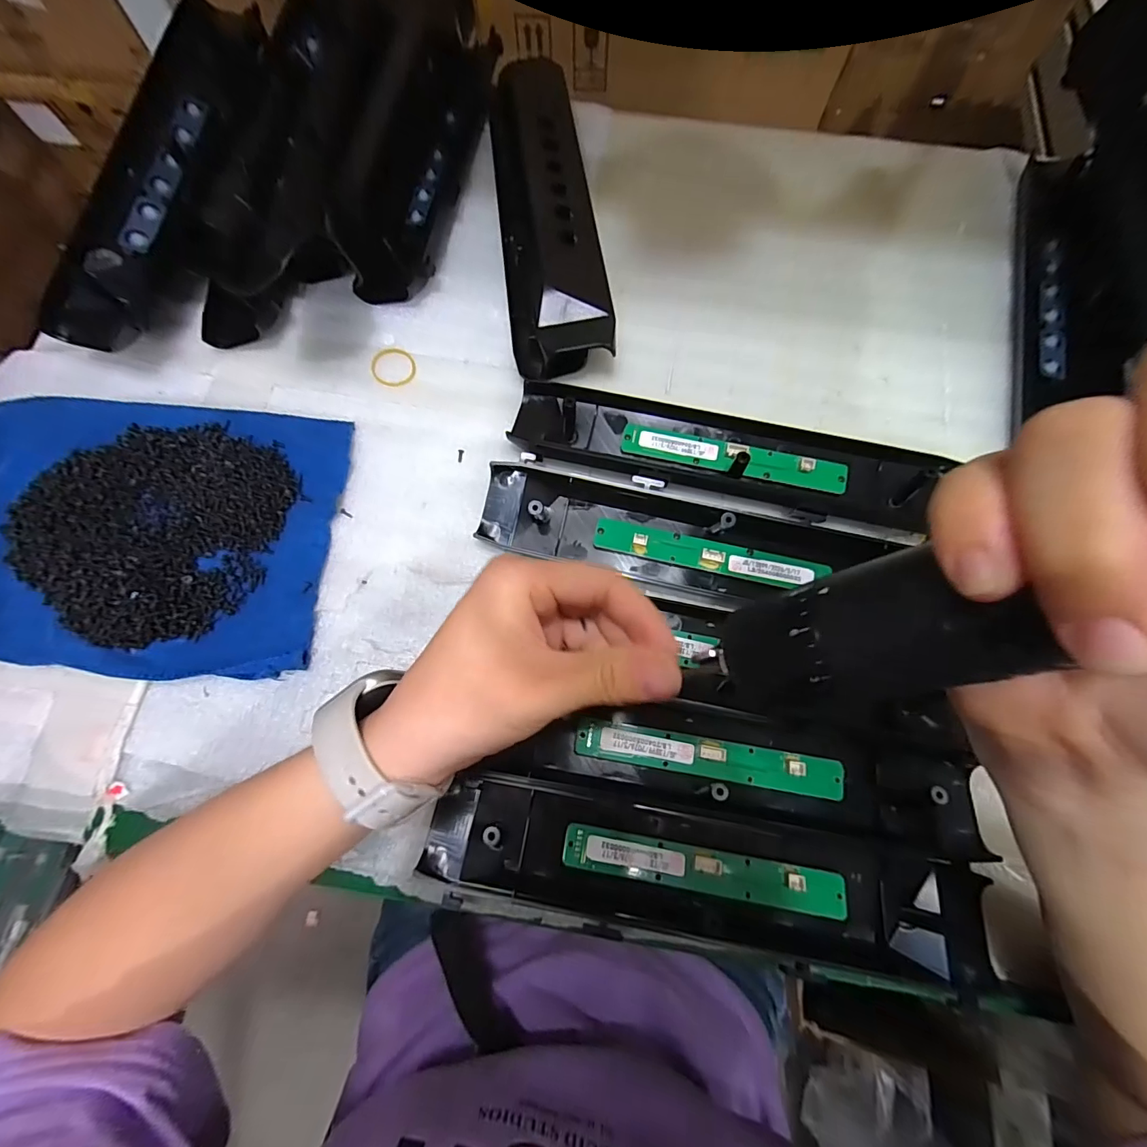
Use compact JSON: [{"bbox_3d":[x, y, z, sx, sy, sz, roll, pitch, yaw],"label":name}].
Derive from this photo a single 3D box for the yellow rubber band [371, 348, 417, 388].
[{"bbox_3d":[-0.122,-0.141,0.328,0.031,0.004,0.029,0,74,0],"label":"yellow rubber band"}]

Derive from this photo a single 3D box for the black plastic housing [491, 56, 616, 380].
[{"bbox_3d":[-0.019,-0.251,0.340,0.062,0.042,0.251,-7,74,-2],"label":"black plastic housing"}]

